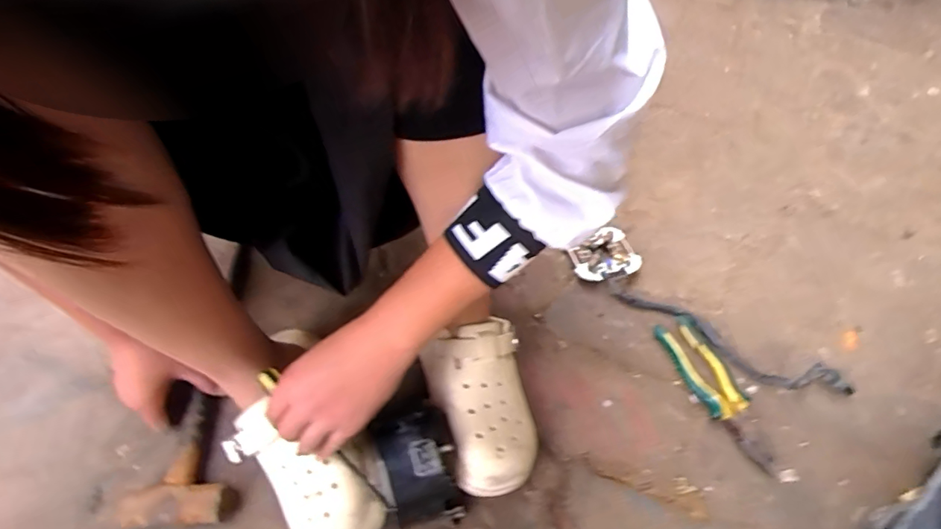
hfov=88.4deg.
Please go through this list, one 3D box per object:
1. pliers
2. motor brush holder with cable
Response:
[{"bbox_3d":[0.289,0.149,0.571,0.052,0.018,0.187,-18,58,-9],"label":"pliers"},{"bbox_3d":[0.294,0.058,0.623,0.347,0.030,0.095,31,63,20],"label":"motor brush holder with cable"}]

